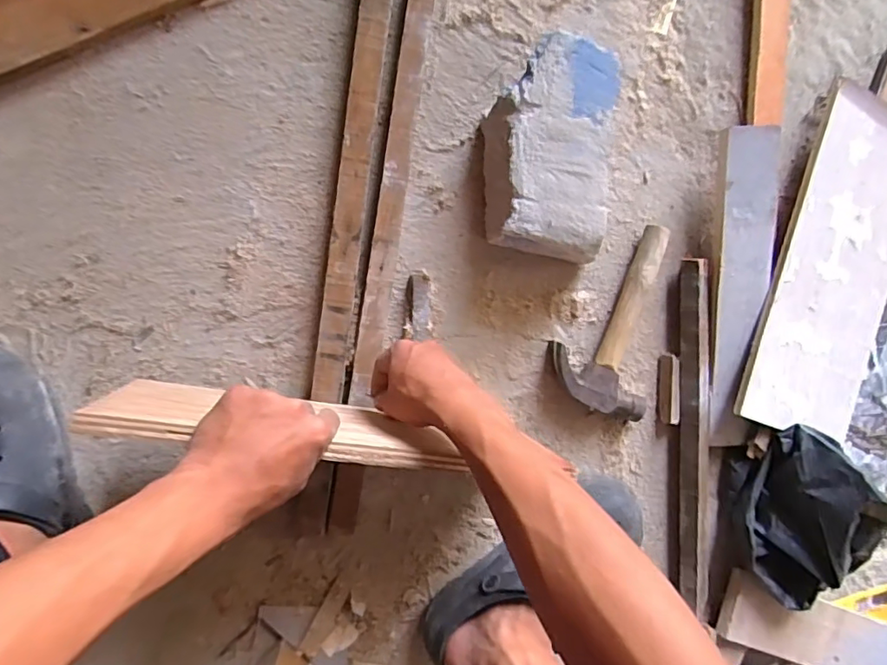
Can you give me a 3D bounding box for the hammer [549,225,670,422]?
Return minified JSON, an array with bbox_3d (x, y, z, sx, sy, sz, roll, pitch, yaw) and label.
[{"bbox_3d":[0.183,-0.014,0.602,0.110,0.034,0.220,6,92,-9],"label":"hammer"}]

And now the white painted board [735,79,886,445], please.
[{"bbox_3d":[0.471,-0.073,0.630,0.189,0.013,0.392,20,88,-19],"label":"white painted board"}]

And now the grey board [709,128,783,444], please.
[{"bbox_3d":[0.340,-0.046,0.600,0.069,0.011,0.352,0,93,-8],"label":"grey board"}]

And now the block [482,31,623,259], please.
[{"bbox_3d":[0.105,-0.184,0.562,0.117,0.073,0.206,5,92,-9],"label":"block"}]

